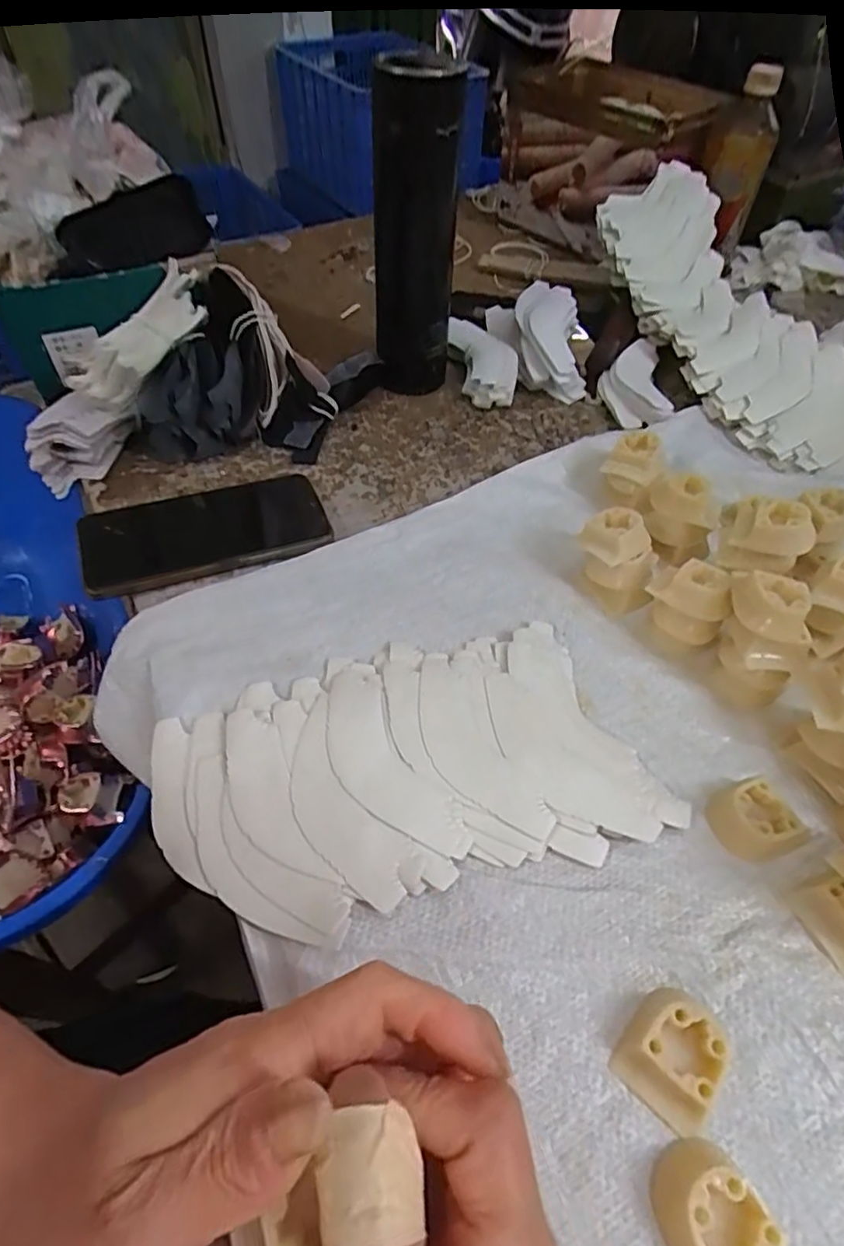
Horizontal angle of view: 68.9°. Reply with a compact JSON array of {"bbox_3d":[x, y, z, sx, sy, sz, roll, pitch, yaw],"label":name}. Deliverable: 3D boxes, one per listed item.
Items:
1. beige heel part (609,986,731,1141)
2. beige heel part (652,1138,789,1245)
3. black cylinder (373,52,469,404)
[{"bbox_3d":[0.105,0.175,0.251,0.039,0.016,0.046,35,59,23],"label":"beige heel part"},{"bbox_3d":[0.107,0.215,0.218,0.037,0.019,0.049,-23,56,-18],"label":"beige heel part"},{"bbox_3d":[-0.004,-0.308,0.498,0.064,0.217,0.070,-1,52,-3],"label":"black cylinder"}]

